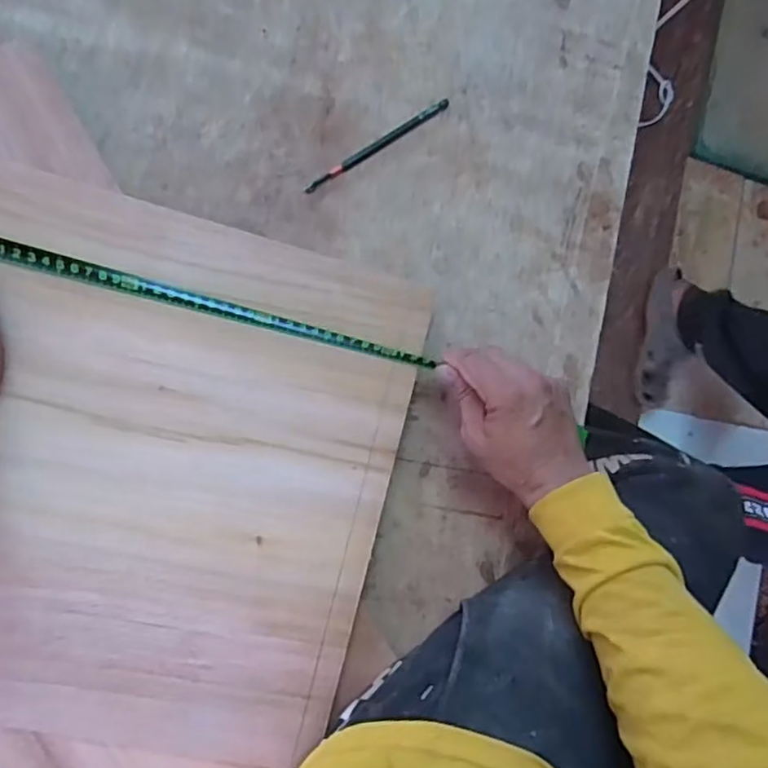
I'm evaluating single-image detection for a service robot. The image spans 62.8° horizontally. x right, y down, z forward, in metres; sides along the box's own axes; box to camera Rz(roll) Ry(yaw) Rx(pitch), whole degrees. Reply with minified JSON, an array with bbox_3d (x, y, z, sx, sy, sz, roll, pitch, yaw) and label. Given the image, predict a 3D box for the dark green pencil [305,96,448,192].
[{"bbox_3d":[-0.006,-0.203,0.533,0.143,0.004,0.011,-35,90,-7],"label":"dark green pencil"}]

